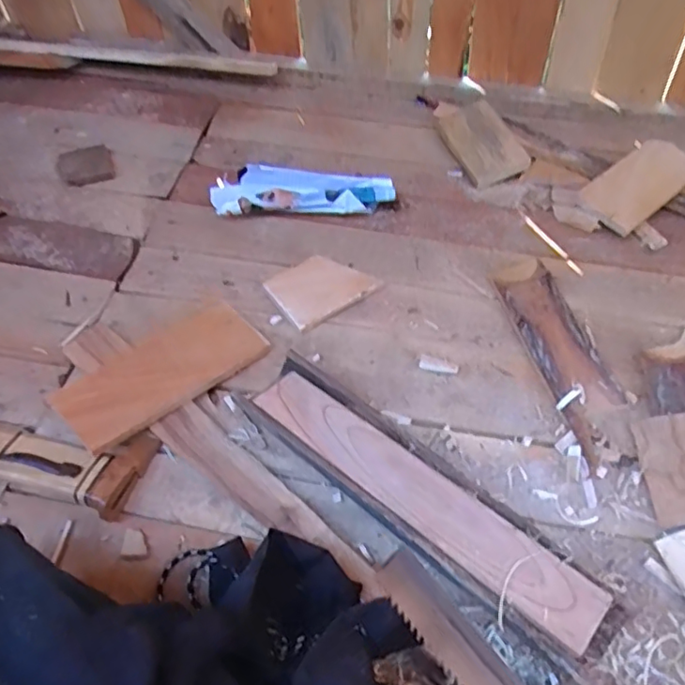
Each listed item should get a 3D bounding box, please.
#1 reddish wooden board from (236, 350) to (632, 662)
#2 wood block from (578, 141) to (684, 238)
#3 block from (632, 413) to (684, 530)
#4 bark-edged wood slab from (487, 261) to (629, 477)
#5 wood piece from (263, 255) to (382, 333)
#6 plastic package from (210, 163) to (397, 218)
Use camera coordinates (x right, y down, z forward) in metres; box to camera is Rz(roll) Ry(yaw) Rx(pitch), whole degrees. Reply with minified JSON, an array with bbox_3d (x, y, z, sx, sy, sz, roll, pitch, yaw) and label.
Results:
[{"bbox_3d":[0.073,0.159,0.587,0.403,0.065,0.092,37,60,24],"label":"reddish wooden board"},{"bbox_3d":[0.457,-0.244,0.894,0.206,0.015,0.095,-38,72,-19],"label":"wood block"},{"bbox_3d":[0.360,0.131,0.620,0.073,0.010,0.122,-16,46,23],"label":"block"},{"bbox_3d":[0.272,0.007,0.729,0.080,0.022,0.296,-10,53,-9],"label":"bark-edged wood slab"},{"bbox_3d":[-0.028,-0.075,0.781,0.133,0.008,0.090,-31,70,-26],"label":"wood piece"},{"bbox_3d":[-0.059,-0.225,0.881,0.261,0.047,0.077,-3,53,-4],"label":"plastic package"}]

